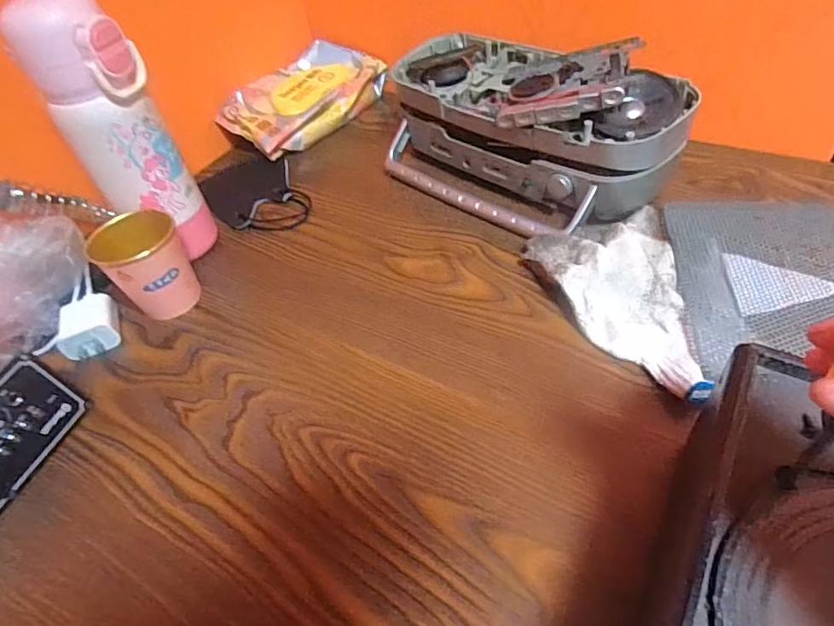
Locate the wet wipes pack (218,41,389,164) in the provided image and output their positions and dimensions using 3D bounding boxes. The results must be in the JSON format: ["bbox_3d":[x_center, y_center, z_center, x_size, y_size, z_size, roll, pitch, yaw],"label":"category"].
[{"bbox_3d":[-0.135,-0.255,0.637,0.107,0.060,0.194,29,58,28],"label":"wet wipes pack"}]

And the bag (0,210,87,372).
[{"bbox_3d":[-0.334,-0.023,0.420,0.069,0.119,0.140,2,49,8],"label":"bag"}]

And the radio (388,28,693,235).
[{"bbox_3d":[0.088,-0.174,0.494,0.278,0.110,0.151,31,59,29],"label":"radio"}]

